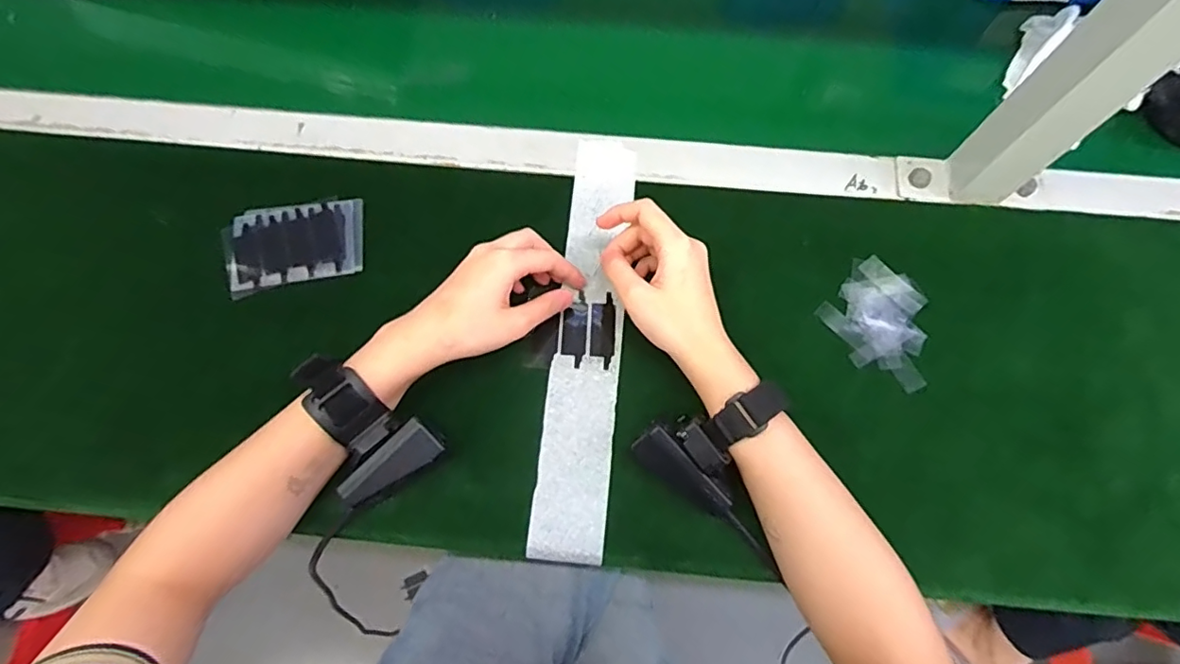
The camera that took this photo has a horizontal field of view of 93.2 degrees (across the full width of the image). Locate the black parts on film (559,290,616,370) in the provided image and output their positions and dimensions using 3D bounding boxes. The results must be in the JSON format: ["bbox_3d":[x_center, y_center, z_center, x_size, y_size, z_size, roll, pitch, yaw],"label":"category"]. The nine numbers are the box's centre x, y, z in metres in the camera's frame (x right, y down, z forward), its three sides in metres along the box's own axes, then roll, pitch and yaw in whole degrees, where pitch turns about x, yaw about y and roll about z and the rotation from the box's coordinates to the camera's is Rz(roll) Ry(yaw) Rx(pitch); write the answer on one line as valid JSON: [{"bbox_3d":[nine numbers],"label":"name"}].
[{"bbox_3d":[-0.001,-0.002,0.418,0.040,0.004,0.057,2,71,1],"label":"black parts on film"}]

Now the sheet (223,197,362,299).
[{"bbox_3d":[-0.233,-0.070,0.441,0.105,0.008,0.069,-11,72,-3],"label":"sheet"}]

